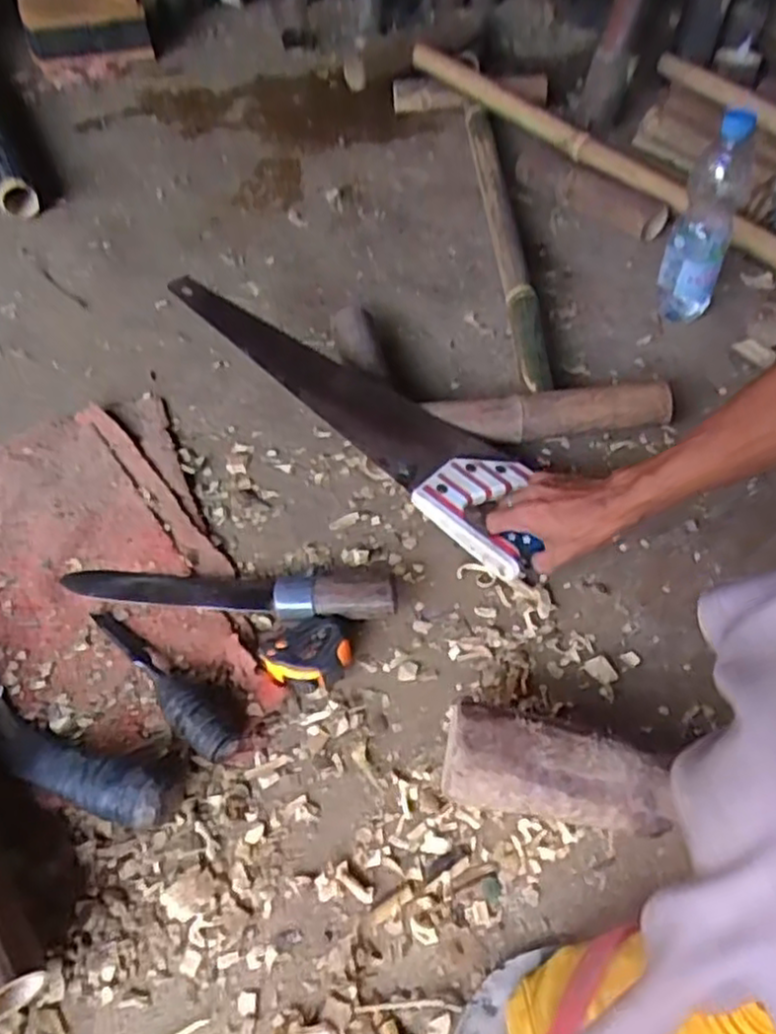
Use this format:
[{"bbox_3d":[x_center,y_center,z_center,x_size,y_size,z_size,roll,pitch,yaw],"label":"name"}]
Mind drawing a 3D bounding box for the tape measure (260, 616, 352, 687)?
[{"bbox_3d":[-0.071,0.118,0.639,0.077,0.035,0.065,10,52,9],"label":"tape measure"}]

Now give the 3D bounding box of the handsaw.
[{"bbox_3d":[-0.035,-0.117,0.738,0.467,0.035,0.107,39,62,17],"label":"handsaw"}]

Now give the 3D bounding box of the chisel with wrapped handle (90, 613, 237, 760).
[{"bbox_3d":[-0.198,0.138,0.623,0.202,0.035,0.038,35,59,26],"label":"chisel with wrapped handle"}]

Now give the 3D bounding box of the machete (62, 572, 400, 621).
[{"bbox_3d":[-0.155,0.060,0.681,0.329,0.042,0.055,5,51,5],"label":"machete"}]

